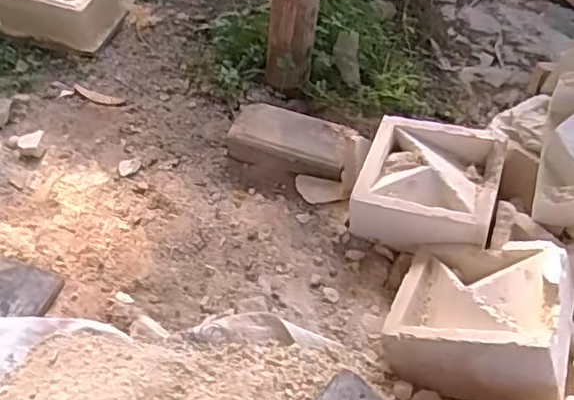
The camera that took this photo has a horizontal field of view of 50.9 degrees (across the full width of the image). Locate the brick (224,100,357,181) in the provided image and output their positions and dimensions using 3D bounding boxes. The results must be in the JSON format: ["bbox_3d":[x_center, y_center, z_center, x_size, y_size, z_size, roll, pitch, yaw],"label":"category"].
[{"bbox_3d":[0.009,-0.097,1.051,0.208,0.061,0.121,20,49,15],"label":"brick"}]

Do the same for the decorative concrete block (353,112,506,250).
[{"bbox_3d":[0.218,-0.027,0.939,0.201,0.086,0.216,16,48,12],"label":"decorative concrete block"}]

